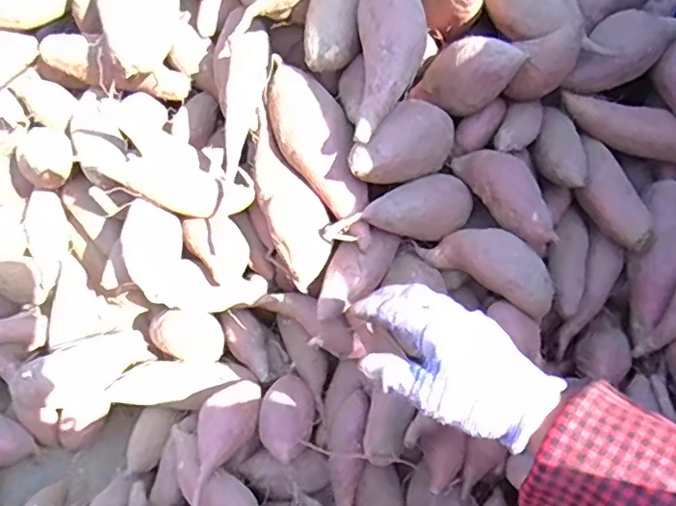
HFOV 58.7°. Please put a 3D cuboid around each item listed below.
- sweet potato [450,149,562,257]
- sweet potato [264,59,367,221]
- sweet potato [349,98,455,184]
[{"bbox_3d":[0.166,-0.059,0.582,0.046,0.044,0.131,-23,63,-27],"label":"sweet potato"},{"bbox_3d":[-0.024,-0.121,0.591,0.063,0.048,0.192,-21,76,-25],"label":"sweet potato"},{"bbox_3d":[0.066,-0.104,0.566,0.052,0.061,0.117,28,45,30],"label":"sweet potato"}]

